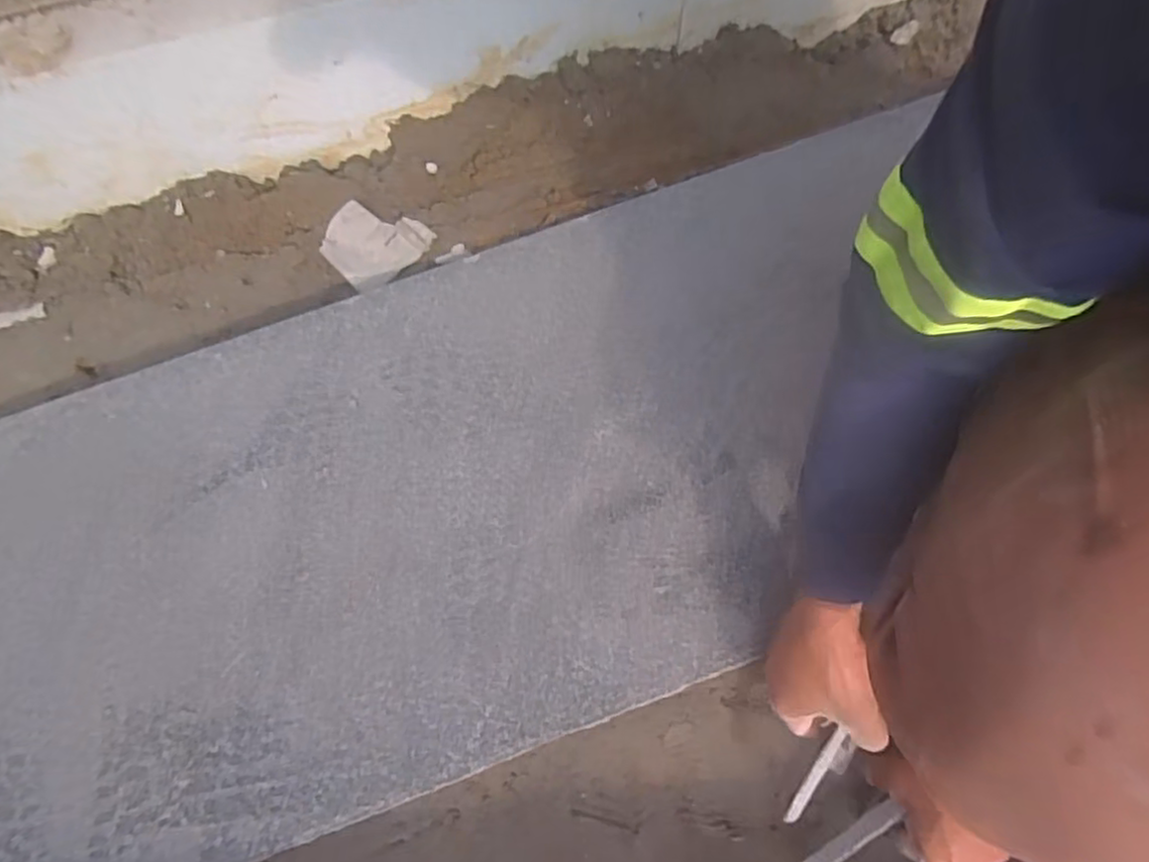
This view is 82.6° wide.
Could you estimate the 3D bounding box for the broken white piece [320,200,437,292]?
[{"bbox_3d":[-0.240,-0.227,0.779,0.106,0.021,0.115,-41,75,-11],"label":"broken white piece"}]

